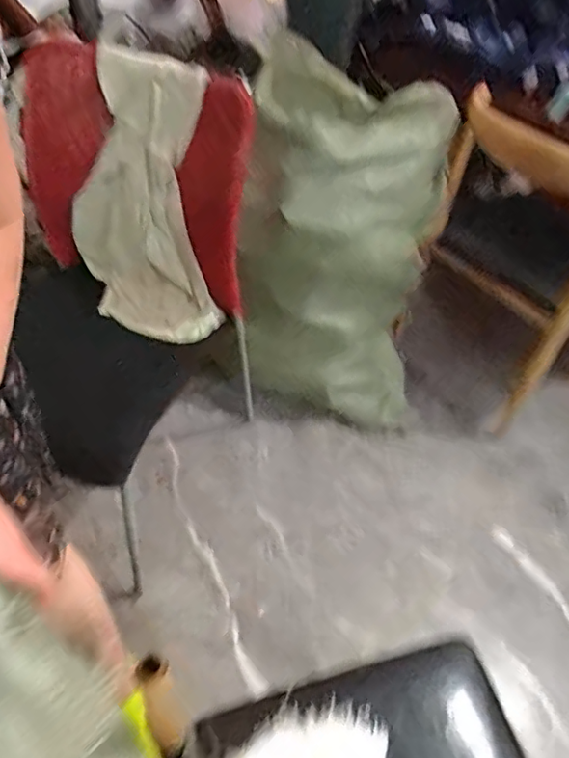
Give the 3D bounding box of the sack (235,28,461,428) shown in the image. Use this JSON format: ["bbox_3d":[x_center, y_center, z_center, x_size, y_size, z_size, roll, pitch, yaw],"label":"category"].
[{"bbox_3d":[0.136,-0.263,1.360,0.455,0.805,0.385,3,48,-2],"label":"sack"}]

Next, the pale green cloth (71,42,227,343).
[{"bbox_3d":[-0.279,-0.330,1.064,0.337,0.493,0.057,12,28,22],"label":"pale green cloth"}]

